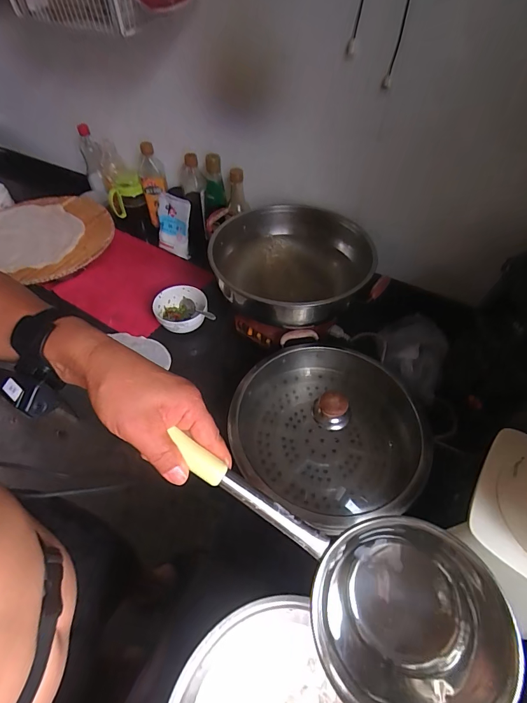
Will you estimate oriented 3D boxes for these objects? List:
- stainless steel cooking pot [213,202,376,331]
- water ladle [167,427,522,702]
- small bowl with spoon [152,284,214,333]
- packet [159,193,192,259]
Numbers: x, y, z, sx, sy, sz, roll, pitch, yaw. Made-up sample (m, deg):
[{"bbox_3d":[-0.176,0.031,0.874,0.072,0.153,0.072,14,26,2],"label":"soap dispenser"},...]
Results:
[{"bbox_3d":[0.048,-0.174,0.747,0.301,0.117,0.263,25,57,17],"label":"stainless steel cooking pot"},{"bbox_3d":[0.055,0.189,0.326,0.323,0.094,0.152,40,59,-3],"label":"water ladle"},{"bbox_3d":[-0.183,-0.086,0.813,0.117,0.084,0.143,-16,55,-12],"label":"small bowl with spoon"},{"bbox_3d":[-0.231,-0.321,0.923,0.084,0.155,0.011,16,38,4],"label":"packet"}]

